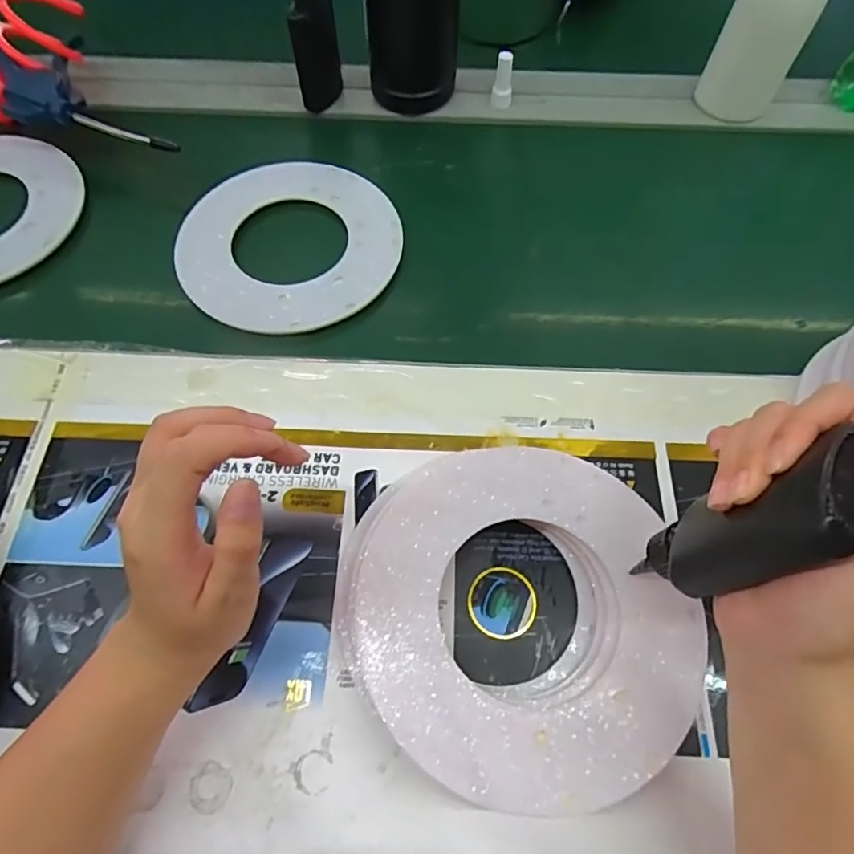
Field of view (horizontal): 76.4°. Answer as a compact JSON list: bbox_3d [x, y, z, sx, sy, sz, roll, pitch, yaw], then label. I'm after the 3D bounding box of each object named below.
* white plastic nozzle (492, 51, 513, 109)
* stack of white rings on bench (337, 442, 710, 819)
[{"bbox_3d":[0.077,-0.349,0.549,0.019,0.049,0.017,8,64,3],"label":"white plastic nozzle"},{"bbox_3d":[0.050,0.104,0.327,0.188,0.042,0.203,-37,70,-17],"label":"stack of white rings on bench"}]

